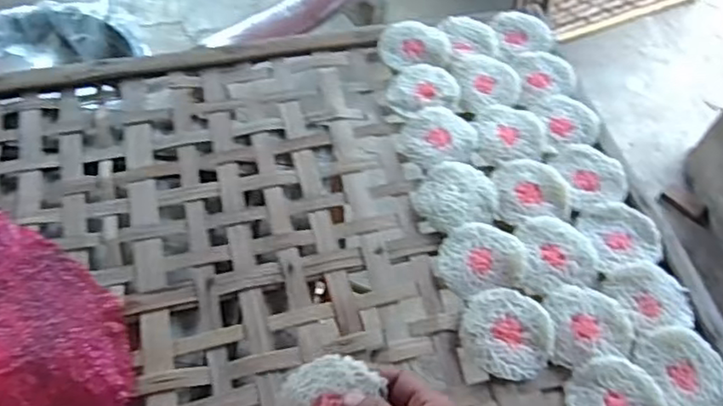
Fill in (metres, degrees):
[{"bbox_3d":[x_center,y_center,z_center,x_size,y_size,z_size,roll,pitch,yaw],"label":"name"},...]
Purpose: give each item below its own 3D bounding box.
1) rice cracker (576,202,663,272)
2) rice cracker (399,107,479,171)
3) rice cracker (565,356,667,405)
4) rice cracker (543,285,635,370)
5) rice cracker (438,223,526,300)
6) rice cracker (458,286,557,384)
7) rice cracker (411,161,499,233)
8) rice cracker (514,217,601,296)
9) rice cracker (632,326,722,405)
[{"bbox_3d":[0.246,0.030,0.605,0.071,0.011,0.067,-9,60,-8],"label":"rice cracker"},{"bbox_3d":[0.080,-0.069,0.659,0.078,0.010,0.074,1,60,-2],"label":"rice cracker"},{"bbox_3d":[0.208,0.162,0.519,0.075,0.004,0.072,-8,60,-7],"label":"rice cracker"},{"bbox_3d":[0.197,0.104,0.552,0.071,0.004,0.071,-1,60,-3],"label":"rice cracker"},{"bbox_3d":[0.108,0.048,0.581,0.074,0.007,0.068,1,60,-2],"label":"rice cracker"},{"bbox_3d":[0.125,0.111,0.547,0.075,0.009,0.077,1,60,-2],"label":"rice cracker"},{"bbox_3d":[0.091,-0.008,0.620,0.077,0.009,0.071,-12,61,-10],"label":"rice cracker"},{"bbox_3d":[0.181,0.047,0.587,0.071,0.012,0.076,1,60,-2],"label":"rice cracker"},{"bbox_3d":[0.272,0.140,0.538,0.070,0.004,0.073,-16,62,-12],"label":"rice cracker"}]

